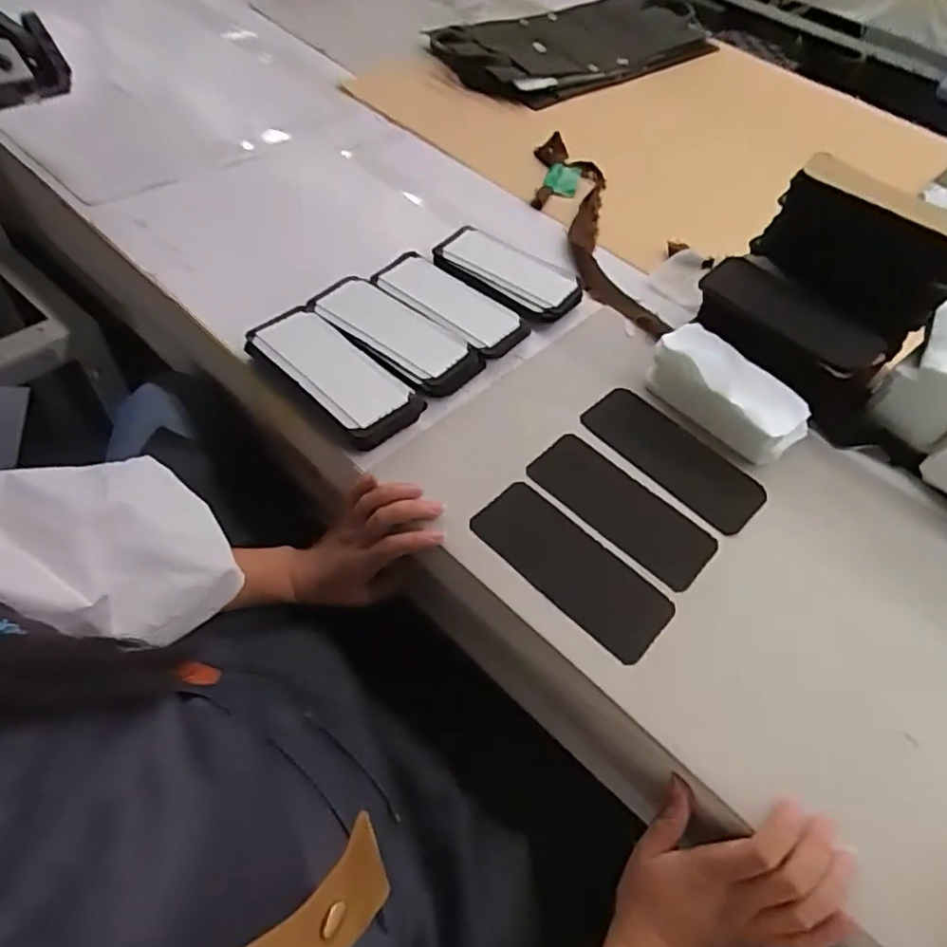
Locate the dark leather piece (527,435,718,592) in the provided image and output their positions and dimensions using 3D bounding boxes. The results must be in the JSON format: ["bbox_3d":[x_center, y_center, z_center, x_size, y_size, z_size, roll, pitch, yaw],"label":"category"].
[{"bbox_3d":[0.129,0.029,0.531,0.166,0.004,0.071,39,56,20],"label":"dark leather piece"}]

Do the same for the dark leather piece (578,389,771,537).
[{"bbox_3d":[0.188,-0.018,0.571,0.073,0.005,0.174,-38,66,-26],"label":"dark leather piece"}]

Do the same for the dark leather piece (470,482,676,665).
[{"bbox_3d":[0.078,0.074,0.487,0.165,0.006,0.071,40,56,20],"label":"dark leather piece"}]

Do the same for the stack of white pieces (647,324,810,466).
[{"bbox_3d":[0.246,-0.079,0.596,0.157,0.055,0.079,40,58,19],"label":"stack of white pieces"}]

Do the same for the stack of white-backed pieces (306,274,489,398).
[{"bbox_3d":[-0.076,-0.136,0.598,0.163,0.033,0.079,35,57,17],"label":"stack of white-backed pieces"}]

